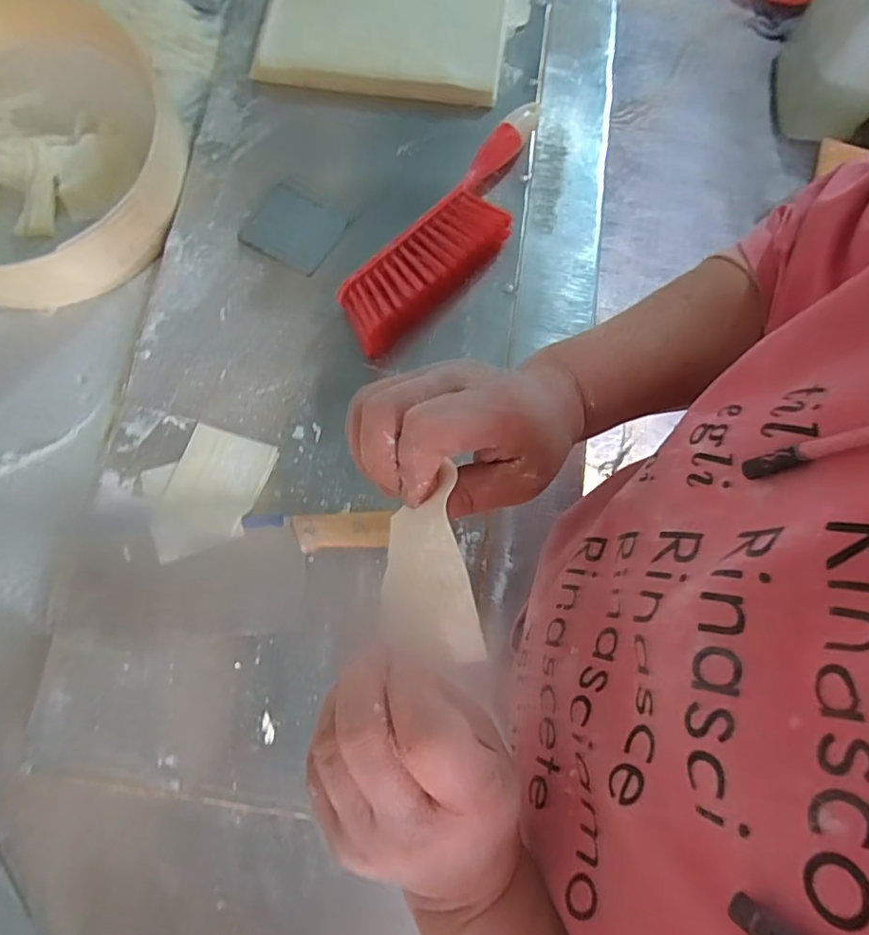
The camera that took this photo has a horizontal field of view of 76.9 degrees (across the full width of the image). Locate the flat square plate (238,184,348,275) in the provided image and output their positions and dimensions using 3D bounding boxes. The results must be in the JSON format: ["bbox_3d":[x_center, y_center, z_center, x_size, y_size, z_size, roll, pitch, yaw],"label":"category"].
[{"bbox_3d":[-0.143,-0.242,0.554,0.085,0.004,0.075,27,82,-3],"label":"flat square plate"}]

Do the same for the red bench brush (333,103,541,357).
[{"bbox_3d":[0.026,-0.238,0.533,0.084,0.045,0.319,39,80,8],"label":"red bench brush"}]

